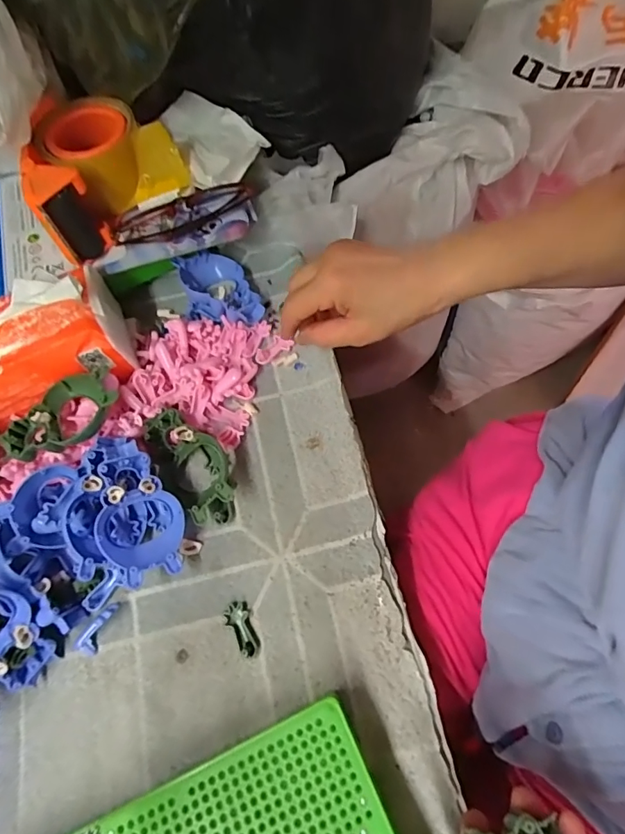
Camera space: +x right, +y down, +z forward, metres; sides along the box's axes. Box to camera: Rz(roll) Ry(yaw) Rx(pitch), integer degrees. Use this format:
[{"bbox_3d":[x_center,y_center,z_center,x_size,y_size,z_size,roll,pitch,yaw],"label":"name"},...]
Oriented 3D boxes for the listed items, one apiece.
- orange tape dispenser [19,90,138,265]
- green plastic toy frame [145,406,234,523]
[{"bbox_3d":[-0.194,-0.221,0.413,0.090,0.075,0.143,-18,66,-3],"label":"orange tape dispenser"},{"bbox_3d":[-0.095,0.036,0.374,0.046,0.030,0.101,-34,68,-9],"label":"green plastic toy frame"}]

